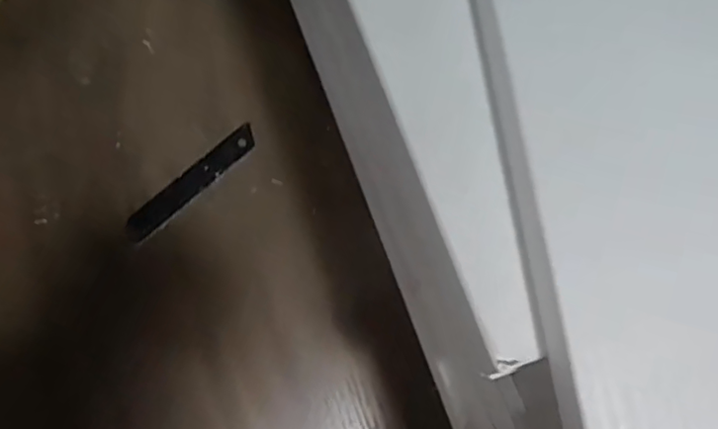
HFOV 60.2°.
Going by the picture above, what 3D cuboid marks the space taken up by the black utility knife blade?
[{"bbox_3d":[-0.101,-0.019,0.375,0.094,0.004,0.017,-44,87,-13],"label":"black utility knife blade"}]

